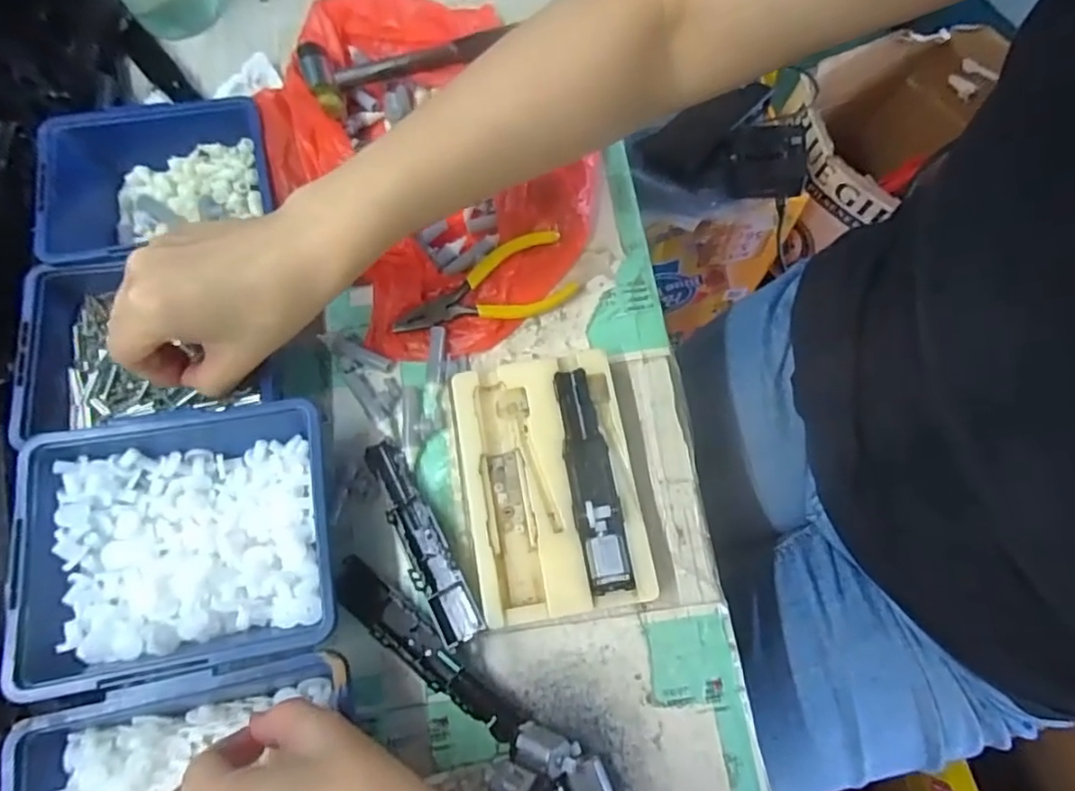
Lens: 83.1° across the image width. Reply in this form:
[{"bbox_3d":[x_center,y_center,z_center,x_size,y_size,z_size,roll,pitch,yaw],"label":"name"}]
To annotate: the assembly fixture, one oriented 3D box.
[{"bbox_3d":[0.007,0.047,0.333,0.089,0.020,0.135,-9,72,-3],"label":"assembly fixture"}]

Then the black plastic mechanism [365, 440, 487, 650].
[{"bbox_3d":[-0.065,0.077,0.327,0.022,0.011,0.115,-30,74,-9],"label":"black plastic mechanism"}]

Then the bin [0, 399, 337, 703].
[{"bbox_3d":[-0.174,0.073,0.306,0.135,0.052,0.119,-10,72,-3],"label":"bin"}]

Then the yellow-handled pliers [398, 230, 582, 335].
[{"bbox_3d":[-0.034,-0.070,0.373,0.109,0.016,0.047,-8,72,-2],"label":"yellow-handled pliers"}]

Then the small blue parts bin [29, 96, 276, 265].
[{"bbox_3d":[-0.232,-0.125,0.374,0.130,0.047,0.107,-15,73,-4],"label":"small blue parts bin"}]

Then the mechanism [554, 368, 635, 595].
[{"bbox_3d":[0.029,0.042,0.322,0.023,0.009,0.118,-10,72,-3],"label":"mechanism"}]

